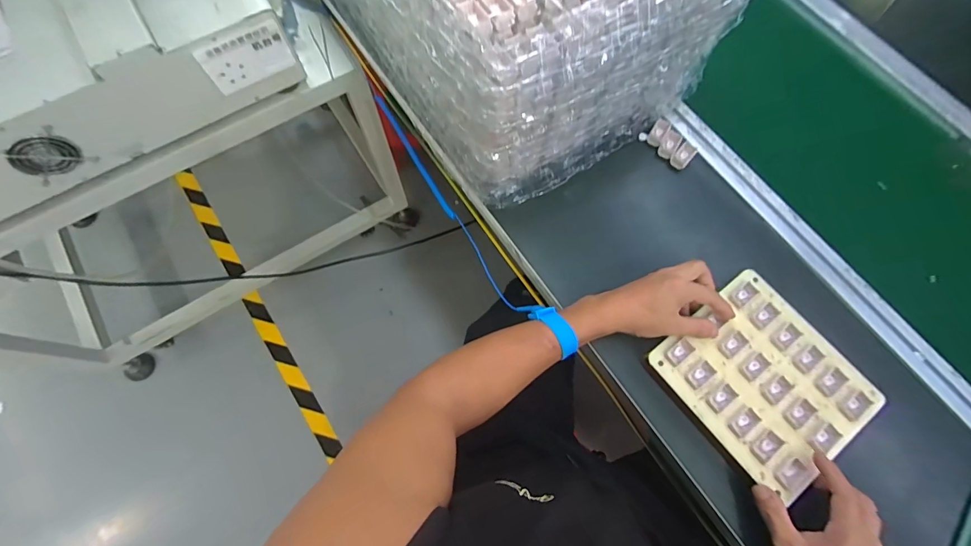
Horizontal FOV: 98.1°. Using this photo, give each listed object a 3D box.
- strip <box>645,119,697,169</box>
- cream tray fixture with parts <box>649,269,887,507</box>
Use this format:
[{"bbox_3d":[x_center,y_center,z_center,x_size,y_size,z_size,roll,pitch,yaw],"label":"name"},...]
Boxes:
[{"bbox_3d":[0.262,-0.182,0.591,0.047,0.010,0.071,-40,76,-13],"label":"strip"},{"bbox_3d":[0.314,0.120,0.473,0.170,0.017,0.194,-35,75,-12],"label":"cream tray fixture with parts"}]

